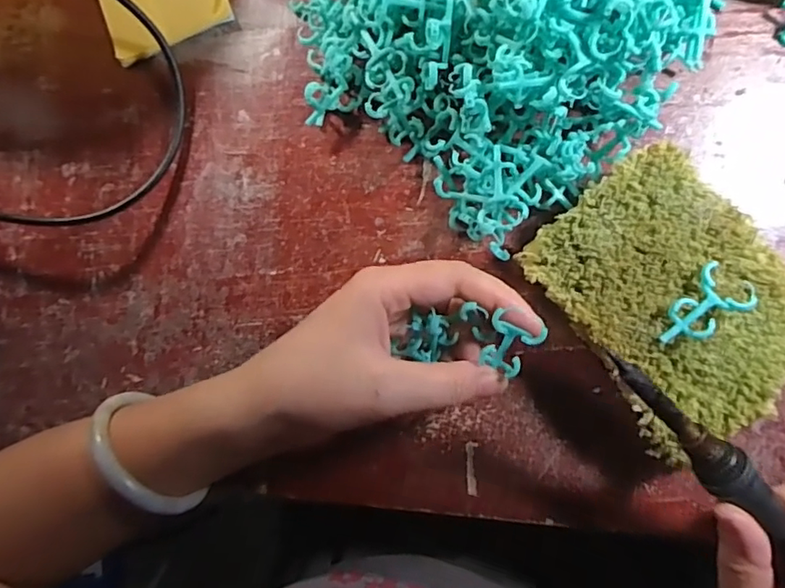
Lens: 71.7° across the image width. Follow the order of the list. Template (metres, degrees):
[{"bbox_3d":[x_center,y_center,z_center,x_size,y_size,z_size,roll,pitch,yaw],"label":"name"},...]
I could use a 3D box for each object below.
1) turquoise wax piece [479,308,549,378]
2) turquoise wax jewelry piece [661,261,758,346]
[{"bbox_3d":[0.054,0.022,0.252,0.024,0.016,0.027,36,94,7],"label":"turquoise wax piece"},{"bbox_3d":[0.139,0.008,0.243,0.023,0.014,0.039,41,95,6],"label":"turquoise wax jewelry piece"}]

